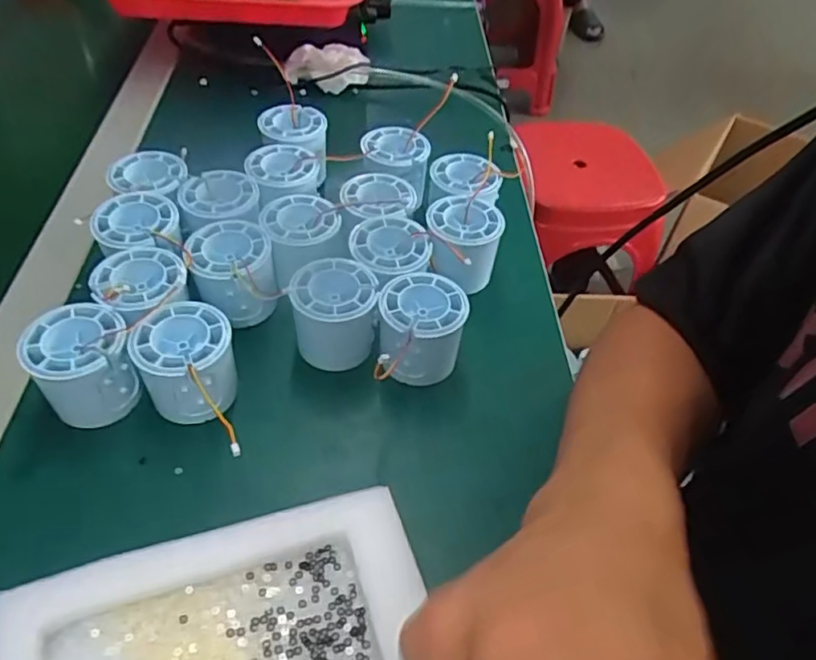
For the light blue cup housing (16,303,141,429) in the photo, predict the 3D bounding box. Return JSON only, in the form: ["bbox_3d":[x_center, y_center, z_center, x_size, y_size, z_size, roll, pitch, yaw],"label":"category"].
[{"bbox_3d":[-0.191,0.022,0.369,0.052,0.057,0.049,3,47,-4],"label":"light blue cup housing"}]

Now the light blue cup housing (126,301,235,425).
[{"bbox_3d":[-0.130,0.022,0.370,0.053,0.056,0.051,-6,48,-12],"label":"light blue cup housing"}]

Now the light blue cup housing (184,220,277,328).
[{"bbox_3d":[-0.119,-0.038,0.426,0.052,0.048,0.059,-9,49,-15],"label":"light blue cup housing"}]

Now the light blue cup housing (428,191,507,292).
[{"bbox_3d":[0.040,-0.065,0.464,0.051,0.051,0.059,7,47,0],"label":"light blue cup housing"}]

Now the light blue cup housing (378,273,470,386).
[{"bbox_3d":[0.008,0.003,0.407,0.051,0.060,0.053,-1,47,-7],"label":"light blue cup housing"}]

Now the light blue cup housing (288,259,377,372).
[{"bbox_3d":[-0.049,-0.007,0.408,0.054,0.056,0.059,5,47,-2],"label":"light blue cup housing"}]

